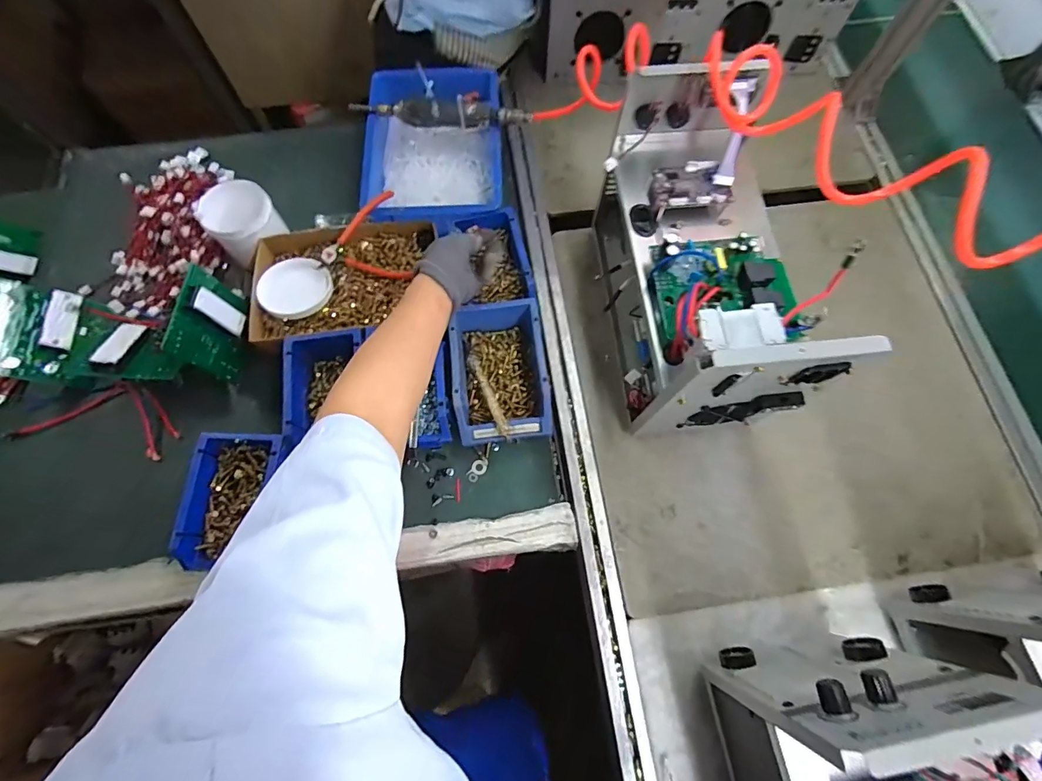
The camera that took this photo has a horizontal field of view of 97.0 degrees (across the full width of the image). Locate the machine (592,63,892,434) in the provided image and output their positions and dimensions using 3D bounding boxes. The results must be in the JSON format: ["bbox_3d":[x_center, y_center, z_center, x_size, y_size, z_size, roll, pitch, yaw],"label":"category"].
[{"bbox_3d":[0.224,-0.160,0.591,0.184,0.266,0.388,-3,71,-1],"label":"machine"}]

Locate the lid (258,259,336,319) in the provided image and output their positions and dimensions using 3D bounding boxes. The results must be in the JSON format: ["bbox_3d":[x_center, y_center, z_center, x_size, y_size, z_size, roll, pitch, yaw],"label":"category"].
[{"bbox_3d":[-0.322,-0.150,0.655,0.095,0.015,0.087,0,71,0],"label":"lid"}]

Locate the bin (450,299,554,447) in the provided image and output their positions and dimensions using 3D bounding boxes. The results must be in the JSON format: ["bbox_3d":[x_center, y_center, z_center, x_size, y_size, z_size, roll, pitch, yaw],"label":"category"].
[{"bbox_3d":[-0.029,-0.023,0.633,0.123,0.083,0.186,-7,71,-2],"label":"bin"}]

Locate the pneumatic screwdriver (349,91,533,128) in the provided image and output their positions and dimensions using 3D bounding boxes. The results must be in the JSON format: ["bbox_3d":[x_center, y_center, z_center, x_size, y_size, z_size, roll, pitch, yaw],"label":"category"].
[{"bbox_3d":[-0.128,-0.441,0.721,0.281,0.043,0.044,11,71,4],"label":"pneumatic screwdriver"}]

